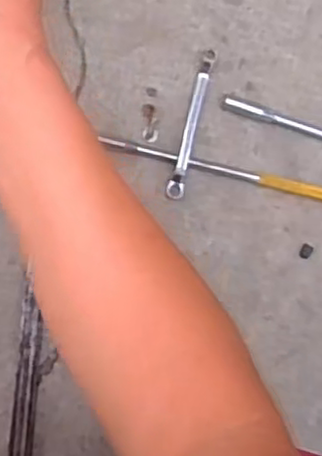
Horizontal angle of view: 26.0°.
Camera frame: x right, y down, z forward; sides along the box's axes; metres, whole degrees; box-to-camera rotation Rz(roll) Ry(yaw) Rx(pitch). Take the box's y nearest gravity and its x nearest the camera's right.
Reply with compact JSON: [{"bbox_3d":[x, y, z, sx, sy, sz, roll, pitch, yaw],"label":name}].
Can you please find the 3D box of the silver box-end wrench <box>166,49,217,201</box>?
[{"bbox_3d":[0.028,-0.095,0.635,0.015,0.014,0.139,14,88,-9],"label":"silver box-end wrench"}]

